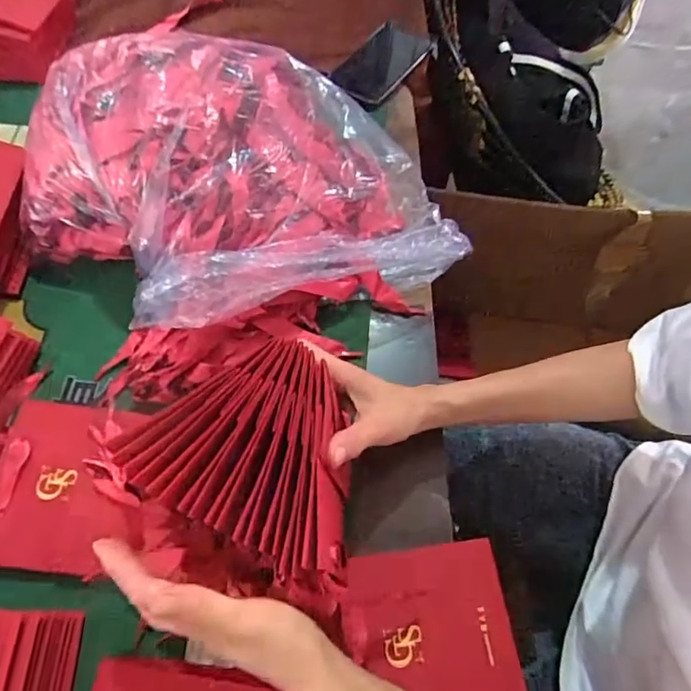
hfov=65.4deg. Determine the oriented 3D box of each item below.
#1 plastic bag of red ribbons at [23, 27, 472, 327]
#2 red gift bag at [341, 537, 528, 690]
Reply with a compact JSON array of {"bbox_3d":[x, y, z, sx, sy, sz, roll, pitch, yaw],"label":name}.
[{"bbox_3d":[-0.110,-0.181,0.542,0.409,0.148,0.314,-10,64,-7],"label":"plastic bag of red ribbons"},{"bbox_3d":[0.069,0.232,0.428,0.130,0.005,0.133,-6,63,-5],"label":"red gift bag"}]

